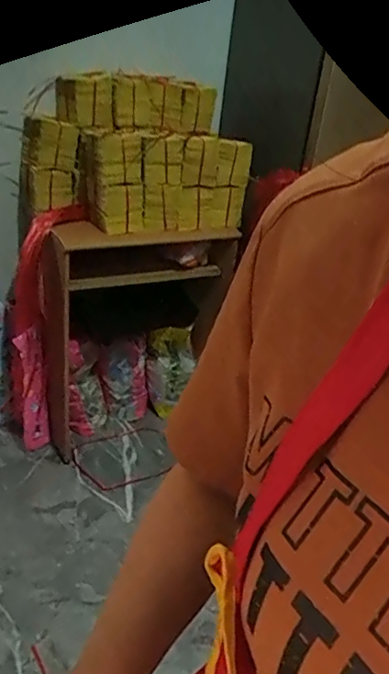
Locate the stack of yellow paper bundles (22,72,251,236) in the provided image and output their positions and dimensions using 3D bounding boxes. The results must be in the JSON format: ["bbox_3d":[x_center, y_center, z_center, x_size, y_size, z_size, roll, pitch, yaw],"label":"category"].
[{"bbox_3d":[-0.190,-0.611,1.716,0.635,0.412,0.467,-11,32,-30],"label":"stack of yellow paper bundles"}]

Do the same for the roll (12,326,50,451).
[{"bbox_3d":[-0.540,0.179,1.772,0.087,0.436,0.081,5,27,-3],"label":"roll"}]

